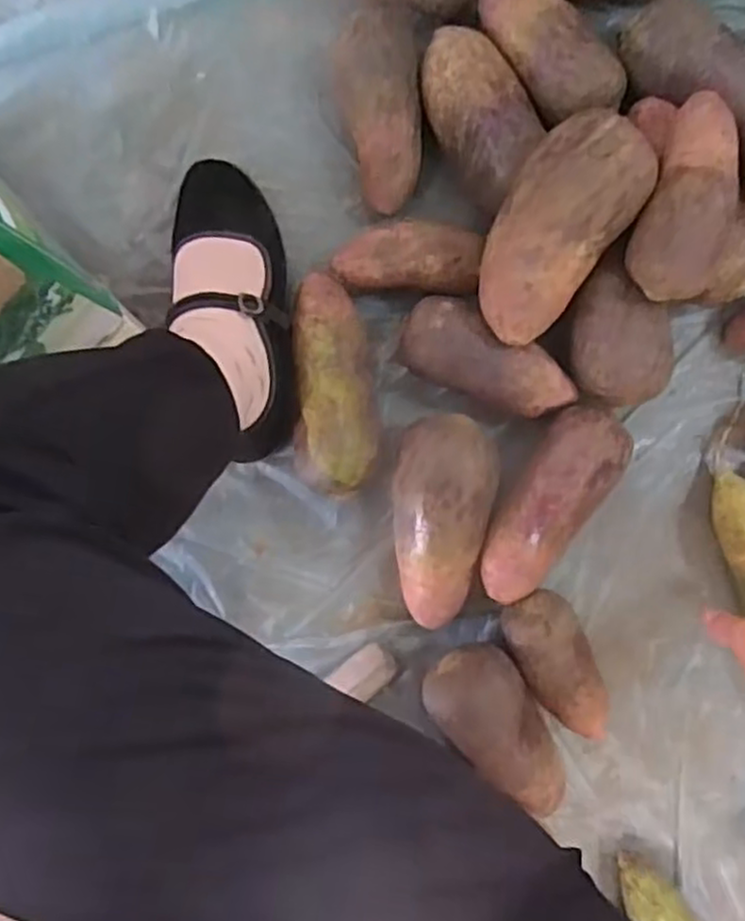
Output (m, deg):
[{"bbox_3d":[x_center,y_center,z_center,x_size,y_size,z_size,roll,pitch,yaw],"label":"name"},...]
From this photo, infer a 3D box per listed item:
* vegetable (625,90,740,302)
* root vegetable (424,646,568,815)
[{"bbox_3d":[0.231,-0.186,0.533,0.062,0.063,0.138,19,93,0],"label":"vegetable"},{"bbox_3d":[0.106,0.218,0.603,0.073,0.072,0.151,-36,92,2],"label":"root vegetable"}]

